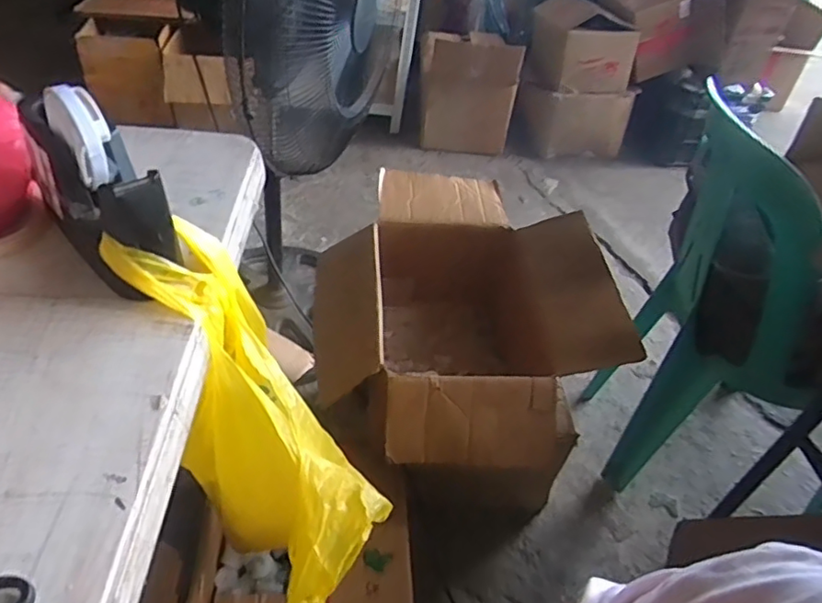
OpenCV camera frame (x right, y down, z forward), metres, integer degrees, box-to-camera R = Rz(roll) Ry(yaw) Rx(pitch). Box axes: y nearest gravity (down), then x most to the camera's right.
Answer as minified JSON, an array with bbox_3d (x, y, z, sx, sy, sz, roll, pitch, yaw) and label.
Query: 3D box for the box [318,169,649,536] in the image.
[{"bbox_3d":[0.075,0.023,0.983,0.432,0.257,0.528,-1,43,-9],"label":"box"}]

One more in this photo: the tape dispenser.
[{"bbox_3d":[-0.251,-0.091,0.473,0.060,0.130,0.157,-31,54,-35],"label":"tape dispenser"}]

